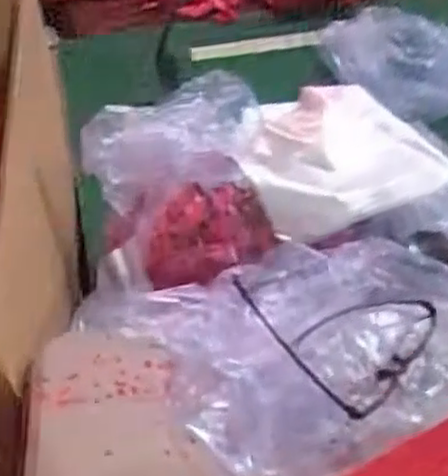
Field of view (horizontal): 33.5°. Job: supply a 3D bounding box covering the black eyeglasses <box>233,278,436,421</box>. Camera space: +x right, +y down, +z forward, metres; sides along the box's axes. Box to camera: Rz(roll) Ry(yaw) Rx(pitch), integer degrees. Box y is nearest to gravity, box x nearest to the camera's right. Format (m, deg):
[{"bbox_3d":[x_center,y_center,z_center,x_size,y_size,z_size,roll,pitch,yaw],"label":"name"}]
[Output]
[{"bbox_3d":[0.081,0.059,0.611,0.162,0.025,0.115,31,55,25],"label":"black eyeglasses"}]

